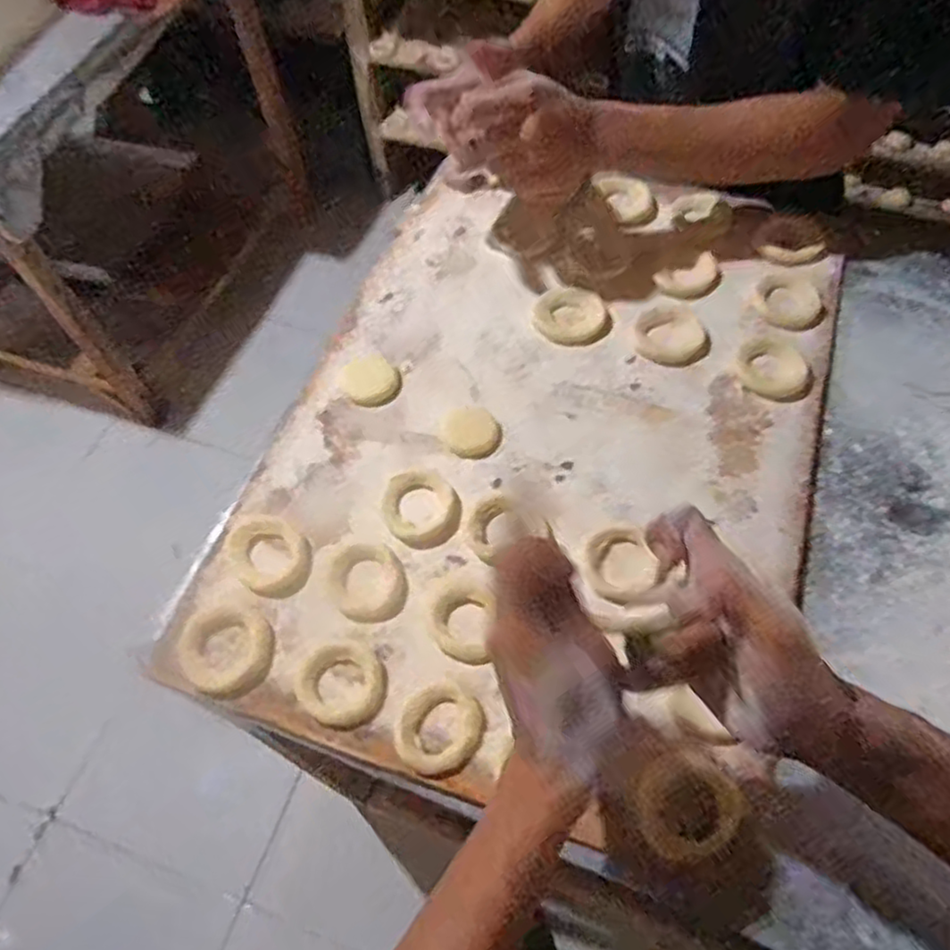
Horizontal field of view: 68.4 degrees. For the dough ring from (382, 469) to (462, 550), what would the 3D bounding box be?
[{"bbox_3d":[-0.042,0.026,0.546,0.057,0.010,0.063,-25,63,-12],"label":"dough ring"}]

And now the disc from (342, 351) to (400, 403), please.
[{"bbox_3d":[-0.091,-0.084,0.608,0.045,0.006,0.049,-1,61,2],"label":"disc"}]

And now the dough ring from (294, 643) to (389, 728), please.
[{"bbox_3d":[-0.092,0.143,0.479,0.060,0.011,0.053,23,64,14],"label":"dough ring"}]

